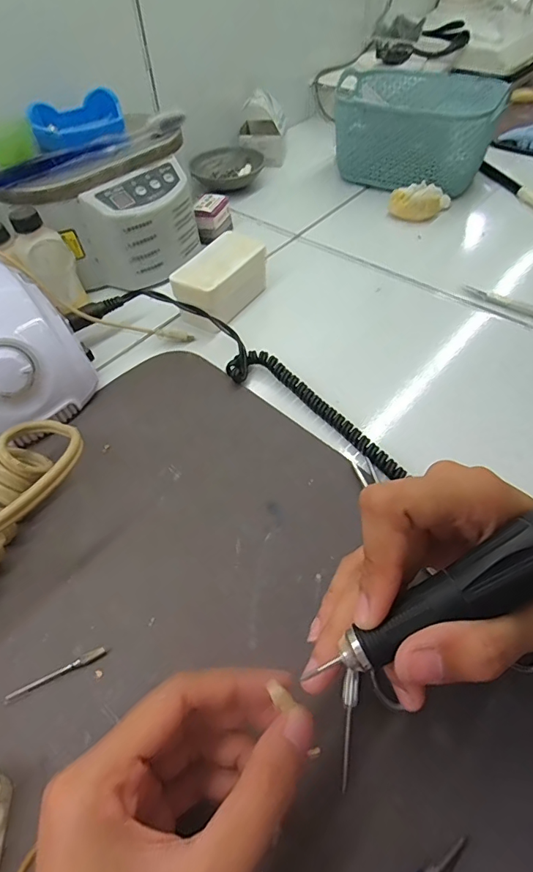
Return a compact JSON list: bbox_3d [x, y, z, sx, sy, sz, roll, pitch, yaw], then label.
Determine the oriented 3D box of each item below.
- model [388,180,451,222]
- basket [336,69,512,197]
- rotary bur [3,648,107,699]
[{"bbox_3d":[0.160,-0.245,0.481,0.049,0.024,0.048,-1,53,1],"label":"model"},{"bbox_3d":[0.163,-0.337,0.509,0.170,0.086,0.111,31,60,25],"label":"basket"},{"bbox_3d":[-0.102,0.116,0.225,0.047,0.004,0.005,-22,55,-14],"label":"rotary bur"}]

